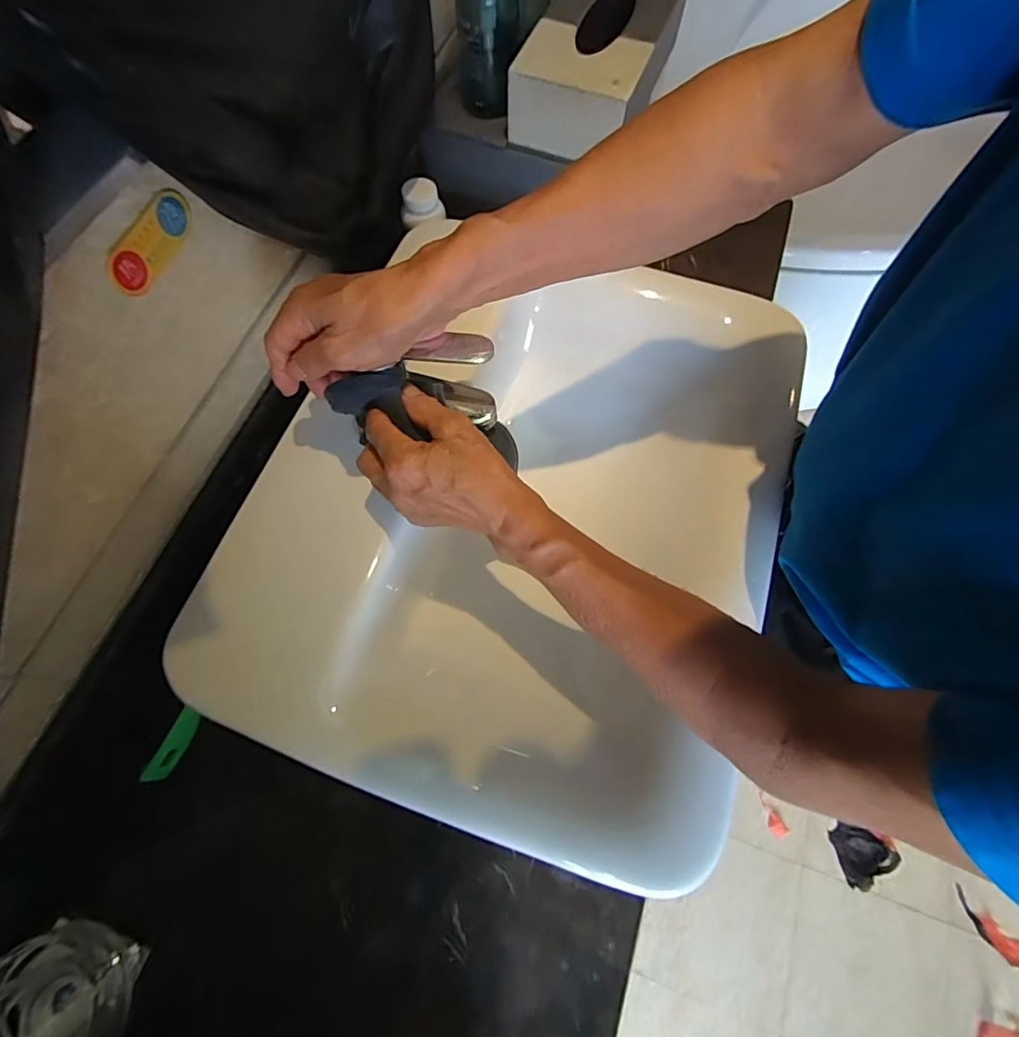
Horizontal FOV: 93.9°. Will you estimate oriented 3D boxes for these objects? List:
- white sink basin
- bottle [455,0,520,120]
[{"bbox_3d":[-0.002,-0.012,0.476,0.461,0.138,0.523,17,71,6],"label":"white sink basin"},{"bbox_3d":[-0.022,-0.510,0.470,0.063,0.170,0.051,0,70,0],"label":"bottle"}]

